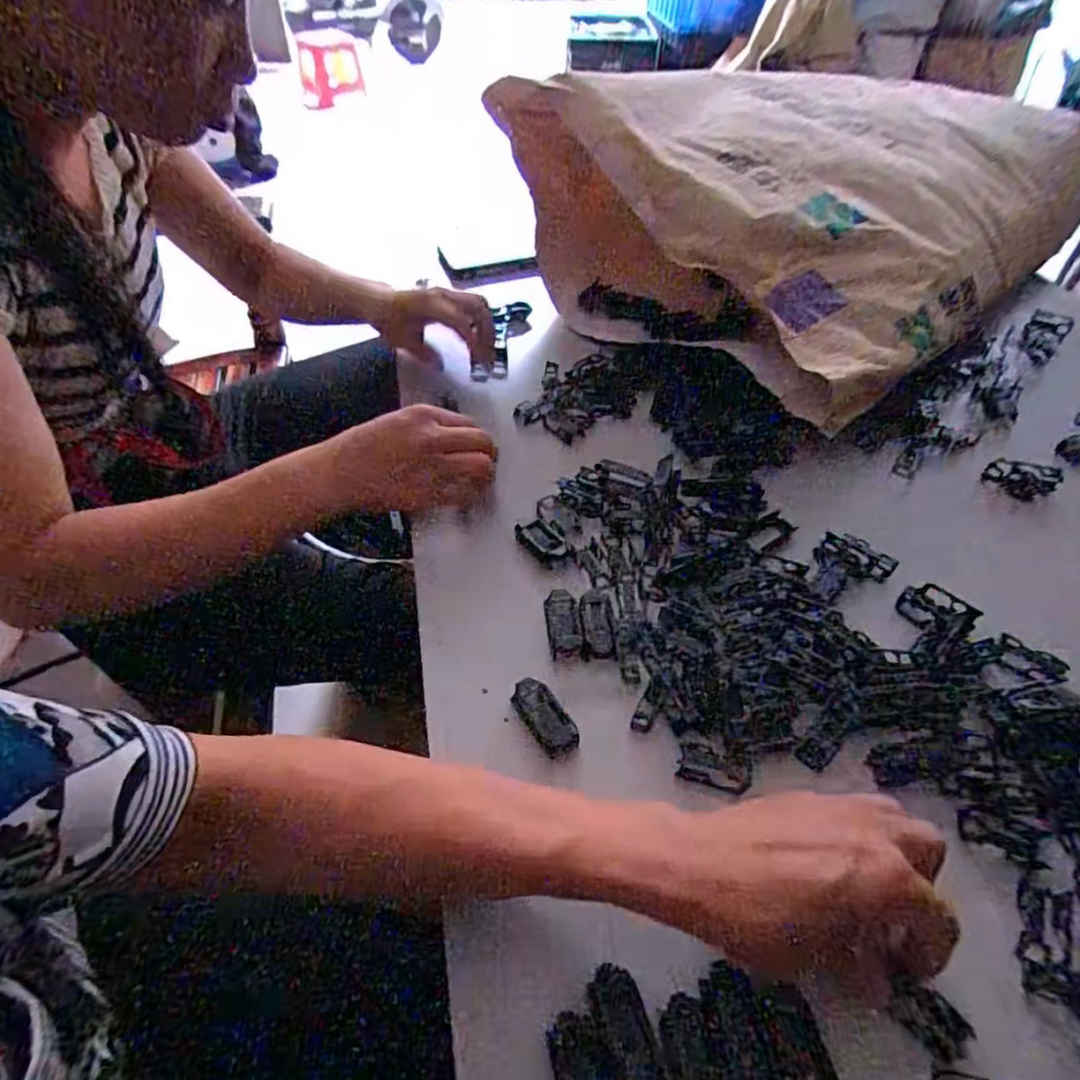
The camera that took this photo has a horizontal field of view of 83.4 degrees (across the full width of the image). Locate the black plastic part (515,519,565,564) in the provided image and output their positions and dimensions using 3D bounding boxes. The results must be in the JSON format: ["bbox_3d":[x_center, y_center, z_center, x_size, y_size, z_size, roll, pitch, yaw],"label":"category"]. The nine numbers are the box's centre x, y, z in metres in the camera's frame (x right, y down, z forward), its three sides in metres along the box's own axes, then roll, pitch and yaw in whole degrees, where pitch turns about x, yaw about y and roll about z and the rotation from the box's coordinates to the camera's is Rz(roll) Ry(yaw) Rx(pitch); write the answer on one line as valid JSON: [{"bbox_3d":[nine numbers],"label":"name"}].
[{"bbox_3d":[0.001,0.000,0.445,0.022,0.010,0.041,-31,56,-26],"label":"black plastic part"}]

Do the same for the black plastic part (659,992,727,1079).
[{"bbox_3d":[0.067,0.228,0.259,0.022,0.006,0.051,-11,49,-11],"label":"black plastic part"}]

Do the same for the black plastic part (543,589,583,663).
[{"bbox_3d":[0.015,0.054,0.401,0.022,0.008,0.050,-4,48,-5],"label":"black plastic part"}]

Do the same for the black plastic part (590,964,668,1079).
[{"bbox_3d":[0.039,0.218,0.266,0.021,0.007,0.051,-15,50,-15],"label":"black plastic part"}]

